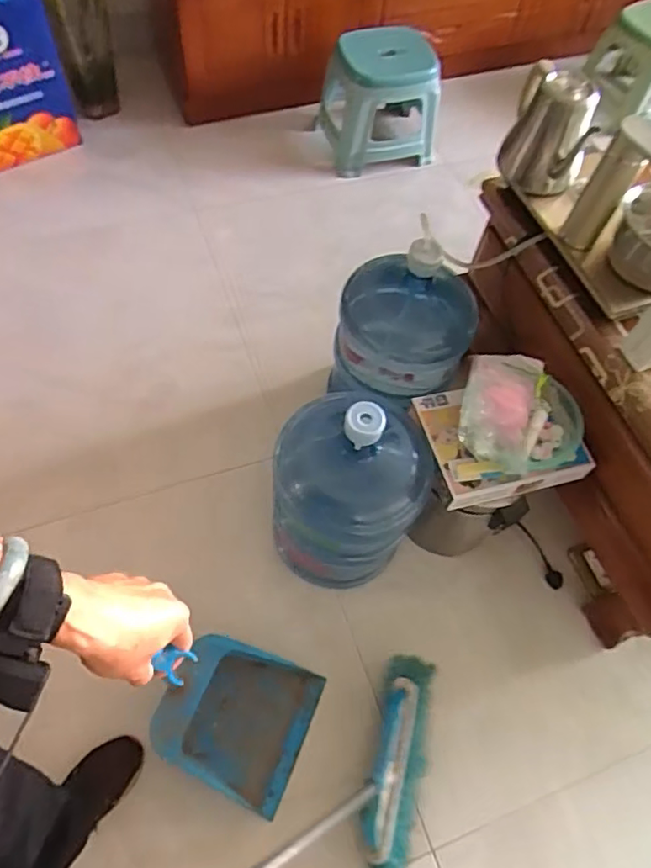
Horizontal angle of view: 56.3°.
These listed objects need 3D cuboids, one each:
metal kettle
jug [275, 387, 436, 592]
[{"bbox_3d":[0.361,-0.487,0.978,0.123,0.157,0.132,21,62,6],"label":"metal kettle"},{"bbox_3d":[0.040,0.088,1.066,0.258,0.433,0.252,11,61,1],"label":"jug"}]

